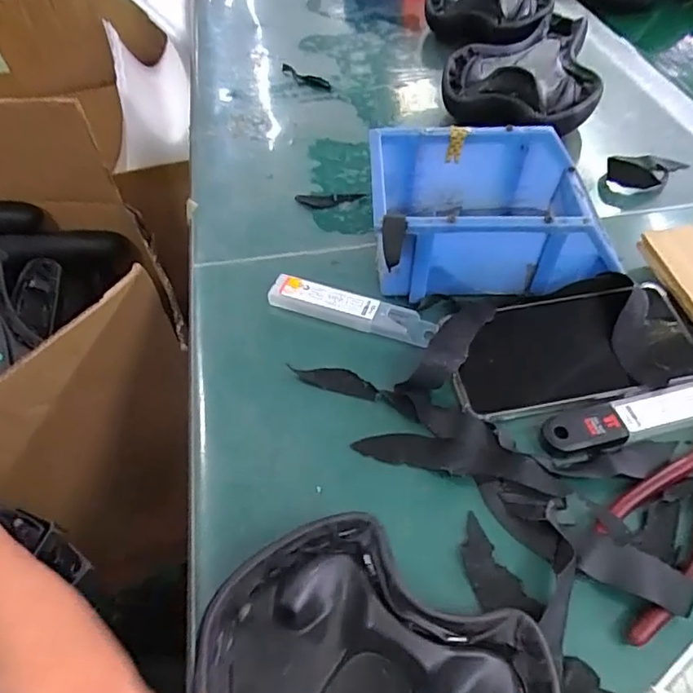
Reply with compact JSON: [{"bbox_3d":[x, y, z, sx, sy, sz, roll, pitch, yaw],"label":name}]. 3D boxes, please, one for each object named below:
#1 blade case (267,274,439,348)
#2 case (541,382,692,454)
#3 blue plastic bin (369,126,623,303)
[{"bbox_3d":[0.003,-0.027,0.404,0.121,0.014,0.025,14,53,12],"label":"blade case"},{"bbox_3d":[0.184,0.042,0.346,0.126,0.008,0.026,-11,52,-8],"label":"case"},{"bbox_3d":[0.103,-0.098,0.421,0.164,0.077,0.130,-3,52,0],"label":"blue plastic bin"}]

